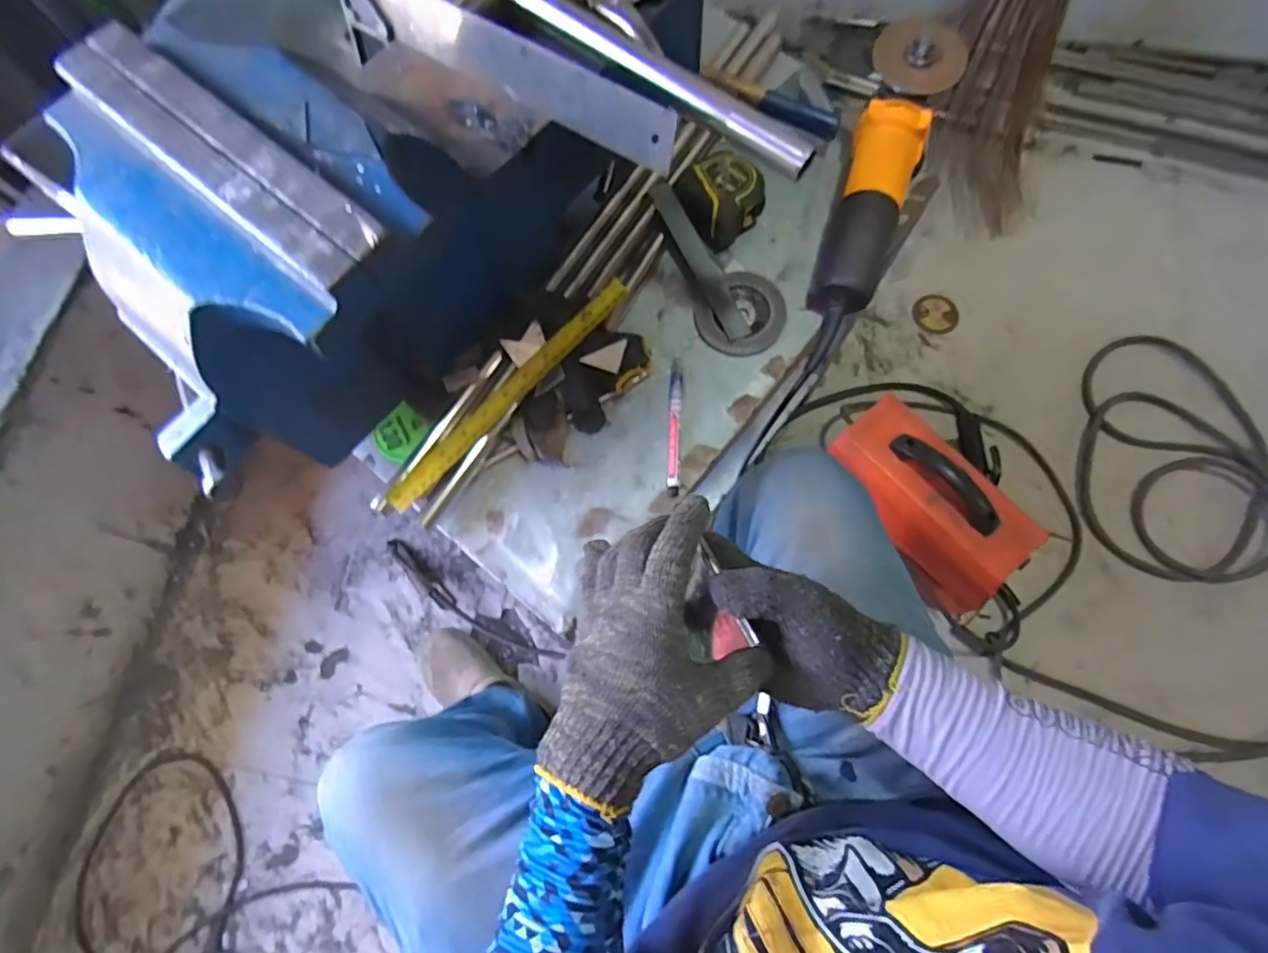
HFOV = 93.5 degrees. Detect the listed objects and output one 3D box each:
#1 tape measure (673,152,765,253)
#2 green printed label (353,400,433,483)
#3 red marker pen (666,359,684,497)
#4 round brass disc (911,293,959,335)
[{"bbox_3d":[0.088,-0.285,0.607,0.075,0.040,0.084,-32,75,-8],"label":"tape measure"},{"bbox_3d":[-0.229,-0.034,0.571,0.049,0.010,0.069,41,79,12],"label":"green printed label"},{"bbox_3d":[0.038,-0.049,0.564,0.012,0.008,0.136,3,74,3],"label":"red marker pen"},{"bbox_3d":[0.613,-0.331,1.208,0.089,0.008,0.093,0,74,2],"label":"round brass disc"}]

